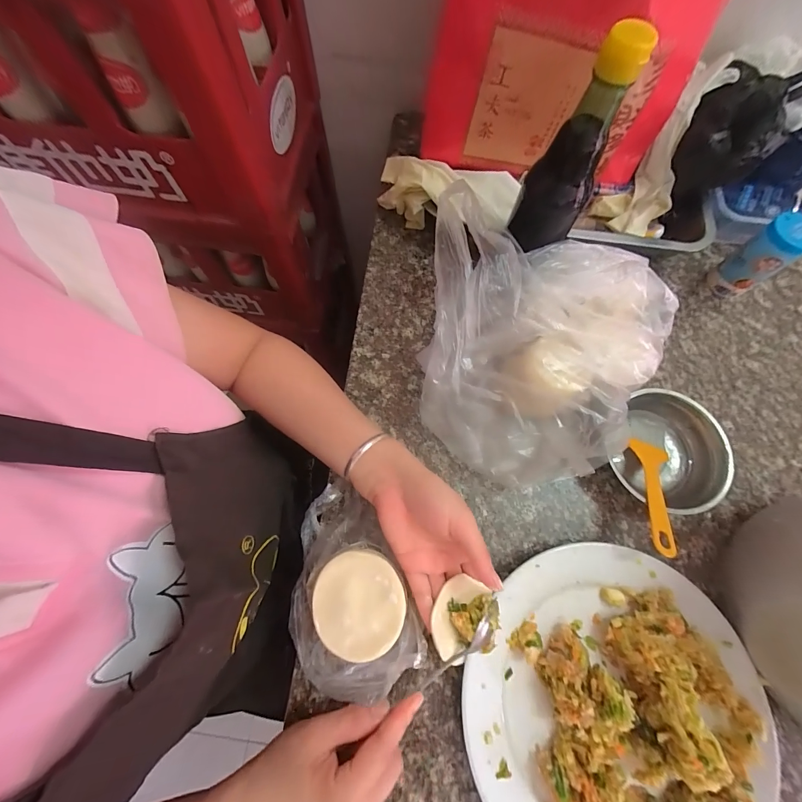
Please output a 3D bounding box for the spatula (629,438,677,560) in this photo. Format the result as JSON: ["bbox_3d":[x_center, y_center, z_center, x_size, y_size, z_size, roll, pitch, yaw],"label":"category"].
[{"bbox_3d":[0.238,0.090,0.320,0.037,0.013,0.112,19,52,3],"label":"spatula"}]

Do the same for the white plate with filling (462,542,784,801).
[{"bbox_3d":[0.177,0.249,0.274,0.228,0.065,0.241,1,73,-2],"label":"white plate with filling"}]

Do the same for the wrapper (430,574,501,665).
[{"bbox_3d":[0.054,0.183,0.285,0.056,0.017,0.062,-4,73,-4],"label":"wrapper"}]

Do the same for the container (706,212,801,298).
[{"bbox_3d":[0.410,-0.162,0.394,0.045,0.090,0.047,-30,76,-11],"label":"container"}]

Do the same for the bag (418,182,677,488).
[{"bbox_3d":[0.137,-0.064,0.346,0.221,0.111,0.279,5,73,-1],"label":"bag"}]

